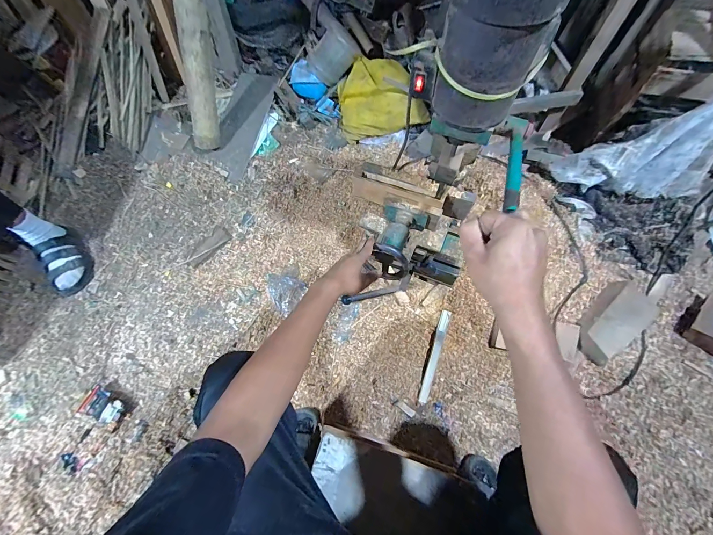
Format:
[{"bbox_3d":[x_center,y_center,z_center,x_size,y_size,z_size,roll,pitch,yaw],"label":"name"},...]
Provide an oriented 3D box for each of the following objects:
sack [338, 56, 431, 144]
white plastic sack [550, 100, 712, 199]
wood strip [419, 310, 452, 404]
[{"bbox_3d":[0.054,-0.626,1.150,0.258,0.153,0.339,-20,69,-6],"label":"sack"},{"bbox_3d":[0.752,-0.297,0.792,0.354,0.307,0.083,9,67,6],"label":"white plastic sack"},{"bbox_3d":[0.212,0.239,0.838,0.026,0.015,0.248,16,84,8],"label":"wood strip"}]

